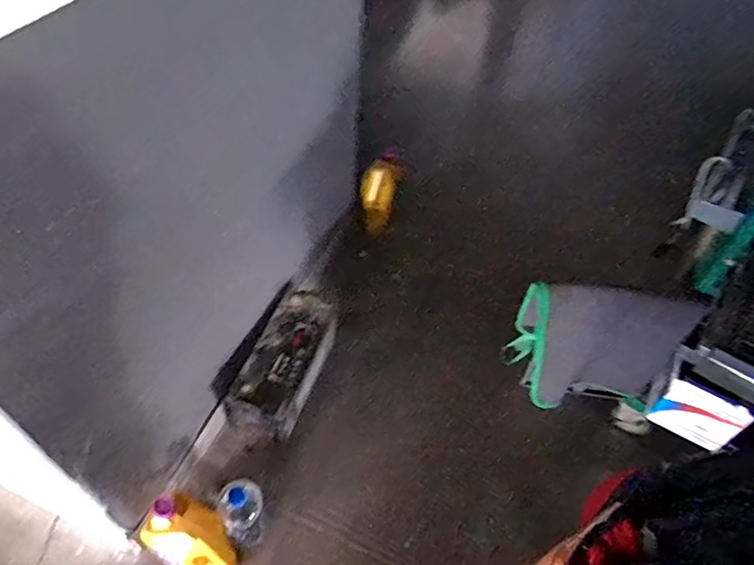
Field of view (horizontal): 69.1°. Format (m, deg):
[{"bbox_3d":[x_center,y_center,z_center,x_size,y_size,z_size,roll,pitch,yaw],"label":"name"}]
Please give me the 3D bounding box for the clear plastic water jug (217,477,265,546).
[{"bbox_3d":[-0.327,0.568,1.350,0.099,0.251,0.094,3,51,-3],"label":"clear plastic water jug"}]

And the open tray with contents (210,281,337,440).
[{"bbox_3d":[-0.277,0.228,1.609,0.245,0.206,0.435,22,52,12],"label":"open tray with contents"}]

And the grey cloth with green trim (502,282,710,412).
[{"bbox_3d":[0.548,0.176,1.390,0.401,0.455,0.072,16,51,8],"label":"grey cloth with green trim"}]

